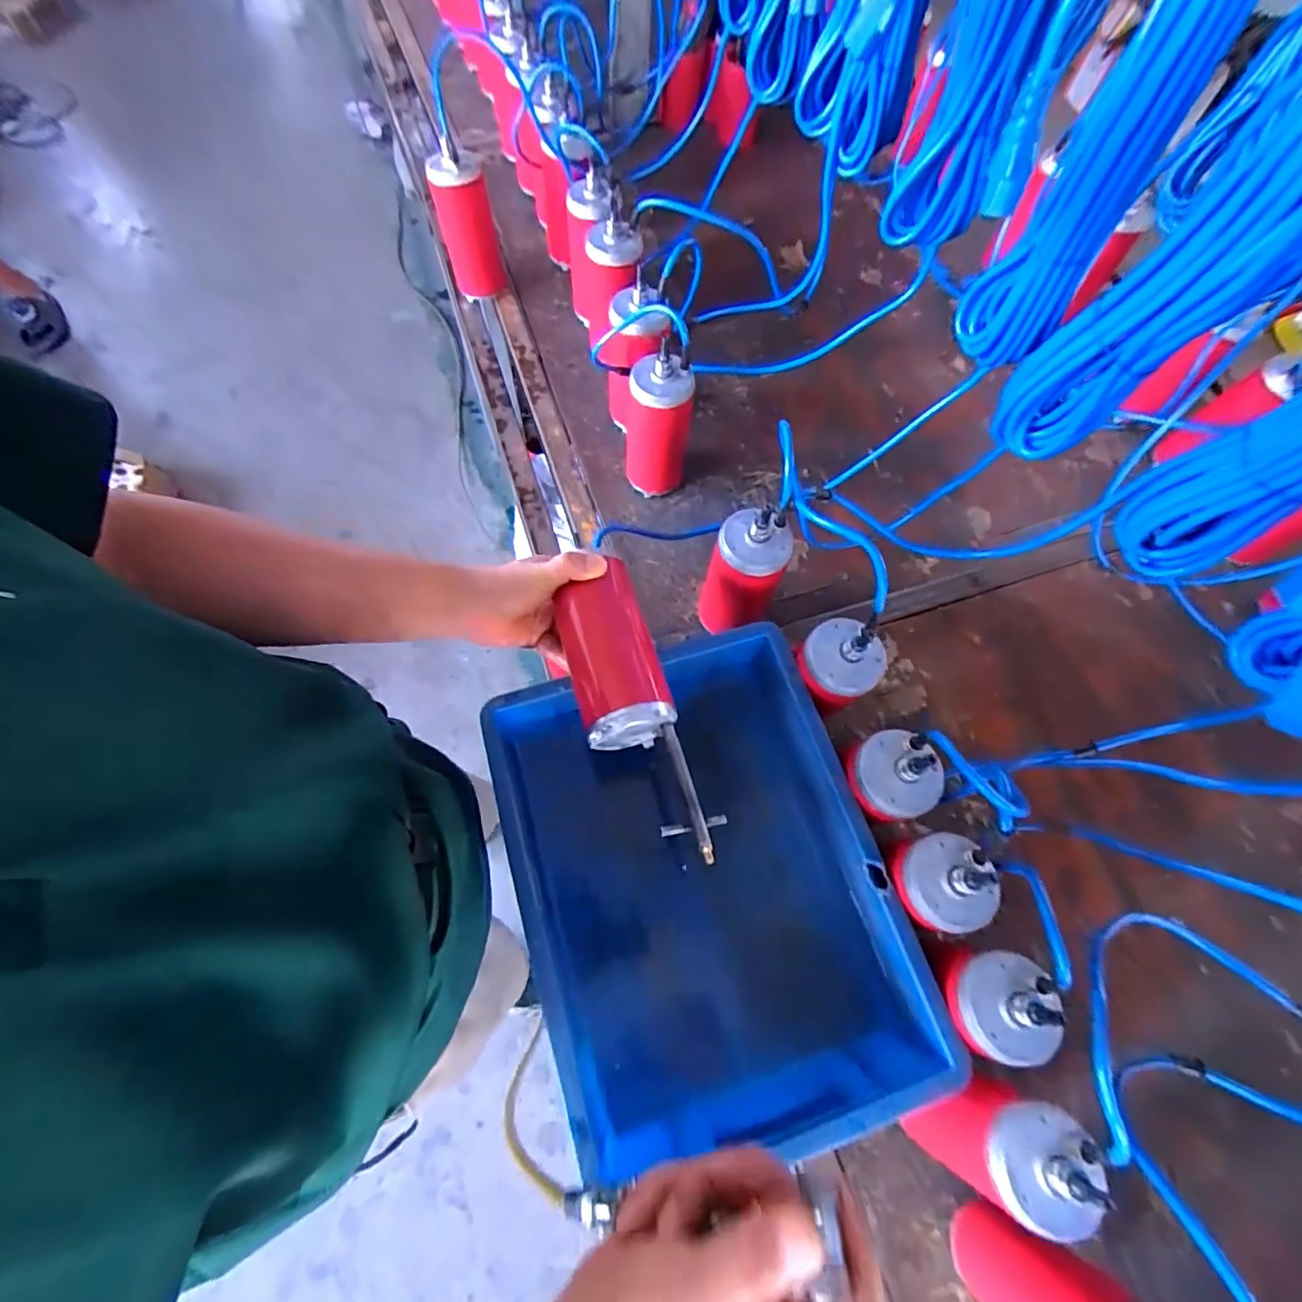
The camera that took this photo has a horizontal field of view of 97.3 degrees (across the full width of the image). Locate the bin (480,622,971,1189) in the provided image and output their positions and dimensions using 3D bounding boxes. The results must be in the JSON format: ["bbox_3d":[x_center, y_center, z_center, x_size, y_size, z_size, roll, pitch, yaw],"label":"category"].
[{"bbox_3d":[0.045,0.218,0.563,0.284,0.189,0.393,-15,69,-9],"label":"bin"}]

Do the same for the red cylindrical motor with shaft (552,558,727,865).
[{"bbox_3d":[-0.015,0.052,0.480,0.081,0.084,0.244,-20,64,-11],"label":"red cylindrical motor with shaft"}]

